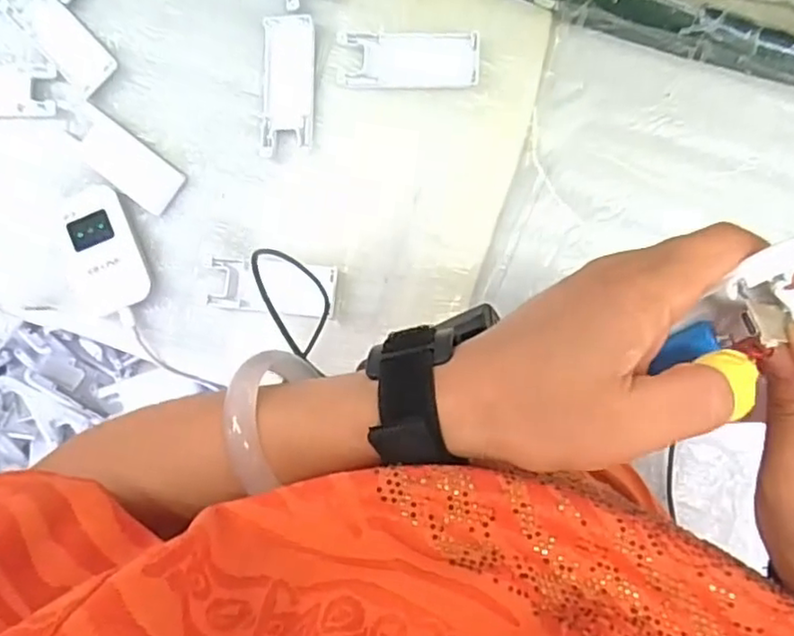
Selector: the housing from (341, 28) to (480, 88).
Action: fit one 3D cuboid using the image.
[{"bbox_3d":[0.010,-0.197,0.495,0.104,0.015,0.043,2,93,5],"label":"housing"}]

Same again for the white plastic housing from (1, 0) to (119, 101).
[{"bbox_3d":[-0.273,-0.229,0.520,0.040,0.004,0.105,-43,88,5],"label":"white plastic housing"}]

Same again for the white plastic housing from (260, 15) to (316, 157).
[{"bbox_3d":[-0.085,-0.182,0.503,0.043,0.008,0.104,3,93,5],"label":"white plastic housing"}]

